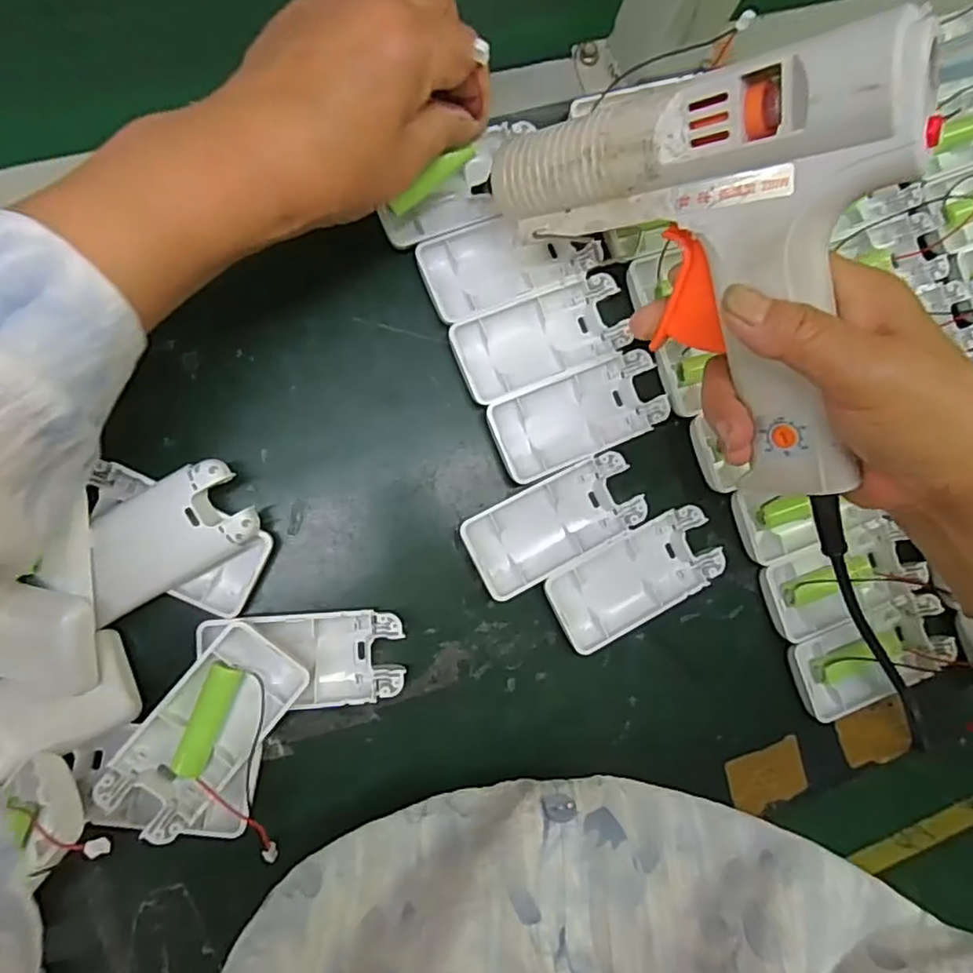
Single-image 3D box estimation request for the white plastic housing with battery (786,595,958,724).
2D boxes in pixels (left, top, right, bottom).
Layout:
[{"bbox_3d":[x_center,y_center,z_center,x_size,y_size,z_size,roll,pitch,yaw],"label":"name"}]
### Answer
[{"bbox_3d":[0.220,0.097,0.355,0.093,0.018,0.049,-15,89,-10],"label":"white plastic housing with battery"}]

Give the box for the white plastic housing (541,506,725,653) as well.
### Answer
[{"bbox_3d":[0.079,0.048,0.334,0.092,0.013,0.046,-28,91,-10],"label":"white plastic housing"}]

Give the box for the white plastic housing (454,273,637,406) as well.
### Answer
[{"bbox_3d":[0.029,-0.079,0.335,0.093,0.014,0.046,-21,90,-11],"label":"white plastic housing"}]

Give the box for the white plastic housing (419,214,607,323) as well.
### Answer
[{"bbox_3d":[0.011,-0.121,0.335,0.090,0.017,0.048,-21,90,-11],"label":"white plastic housing"}]

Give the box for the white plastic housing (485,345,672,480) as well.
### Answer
[{"bbox_3d":[0.049,-0.038,0.333,0.092,0.011,0.045,-23,91,-11],"label":"white plastic housing"}]

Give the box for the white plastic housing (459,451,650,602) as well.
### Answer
[{"bbox_3d":[0.036,0.018,0.328,0.092,0.014,0.045,-27,91,-10],"label":"white plastic housing"}]

